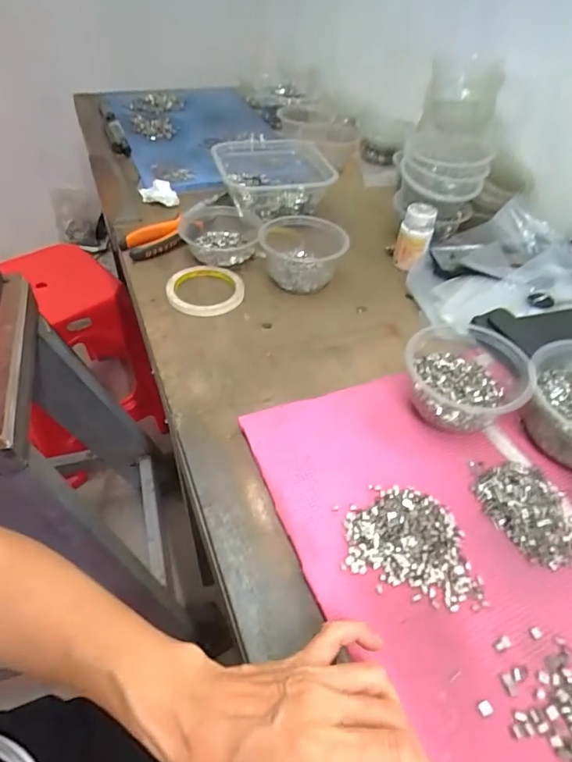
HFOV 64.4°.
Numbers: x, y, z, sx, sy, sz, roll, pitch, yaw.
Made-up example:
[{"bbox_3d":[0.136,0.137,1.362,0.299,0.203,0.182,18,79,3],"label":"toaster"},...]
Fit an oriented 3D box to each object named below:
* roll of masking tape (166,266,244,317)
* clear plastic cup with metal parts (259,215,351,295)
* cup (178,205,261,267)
[{"bbox_3d":[-0.106,-0.118,0.593,0.095,0.018,0.097,0,48,0],"label":"roll of masking tape"},{"bbox_3d":[0.022,-0.182,0.630,0.116,0.058,0.126,3,47,-3],"label":"clear plastic cup with metal parts"},{"bbox_3d":[-0.095,-0.207,0.654,0.113,0.041,0.116,-5,48,-7],"label":"cup"}]

